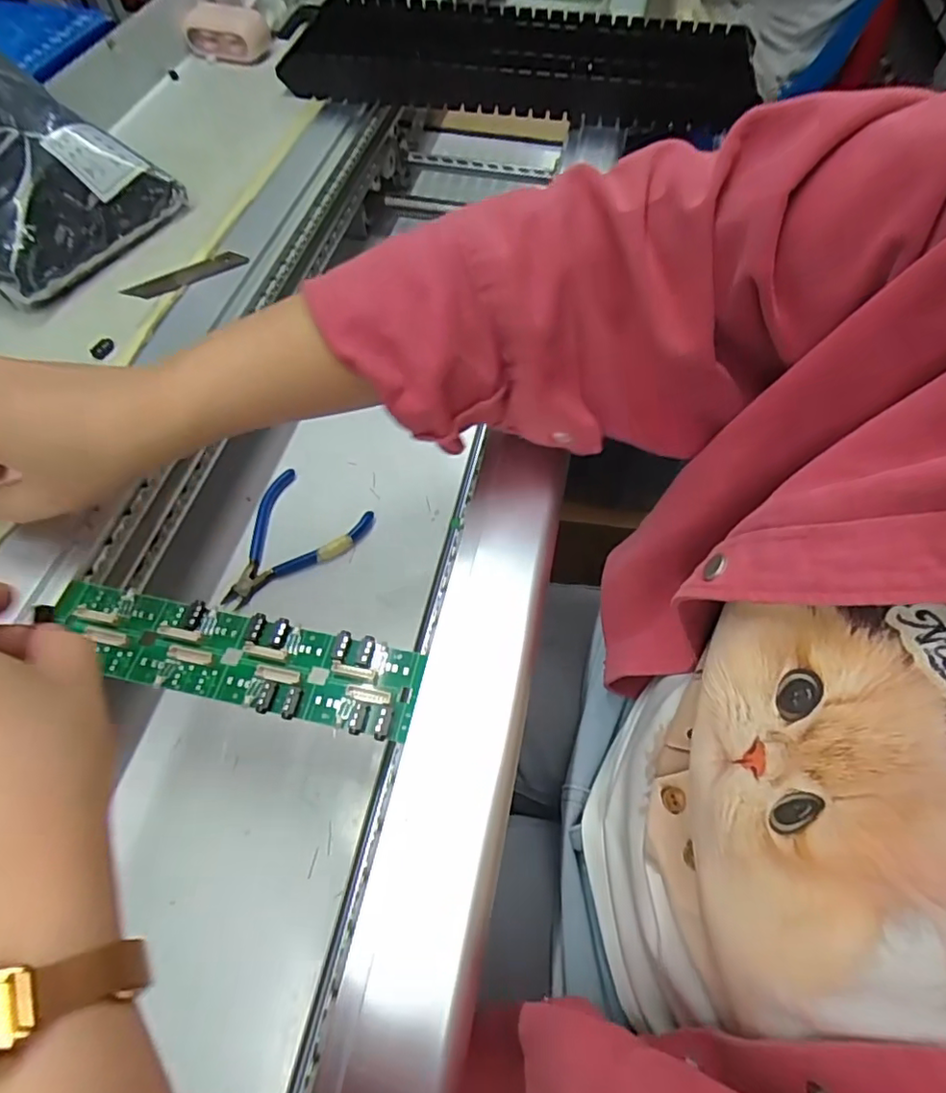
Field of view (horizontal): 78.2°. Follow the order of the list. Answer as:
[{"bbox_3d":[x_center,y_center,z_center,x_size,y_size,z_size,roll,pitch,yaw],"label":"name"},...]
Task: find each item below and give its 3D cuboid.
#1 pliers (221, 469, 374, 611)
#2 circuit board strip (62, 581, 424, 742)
[{"bbox_3d":[-0.137,0.001,0.426,0.084,0.021,0.108,24,62,22],"label":"pliers"},{"bbox_3d":[-0.115,0.050,0.275,0.179,0.007,0.043,12,61,7],"label":"circuit board strip"}]

